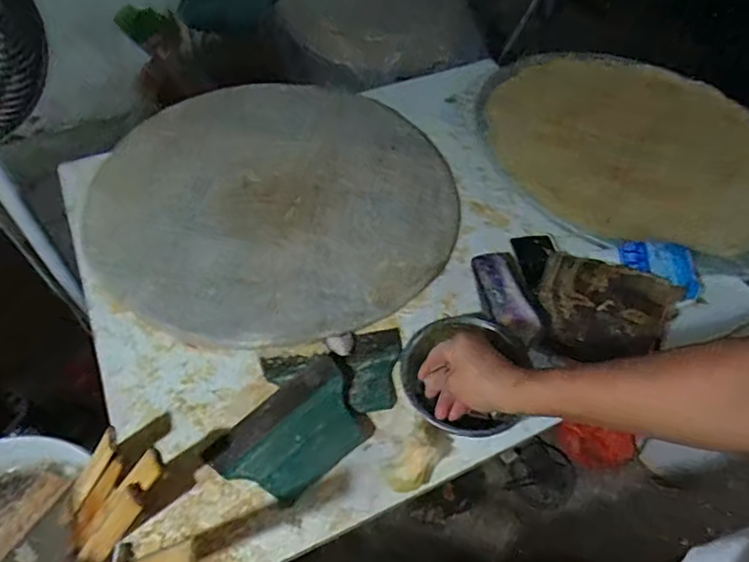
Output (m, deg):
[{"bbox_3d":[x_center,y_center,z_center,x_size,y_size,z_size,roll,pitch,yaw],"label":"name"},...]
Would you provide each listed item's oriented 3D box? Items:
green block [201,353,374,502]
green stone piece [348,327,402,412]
[{"bbox_3d":[-0.097,0.186,0.668,0.192,0.024,0.128,-38,61,-26],"label":"green block"},{"bbox_3d":[0.000,0.119,0.745,0.067,0.019,0.134,3,52,3],"label":"green stone piece"}]

